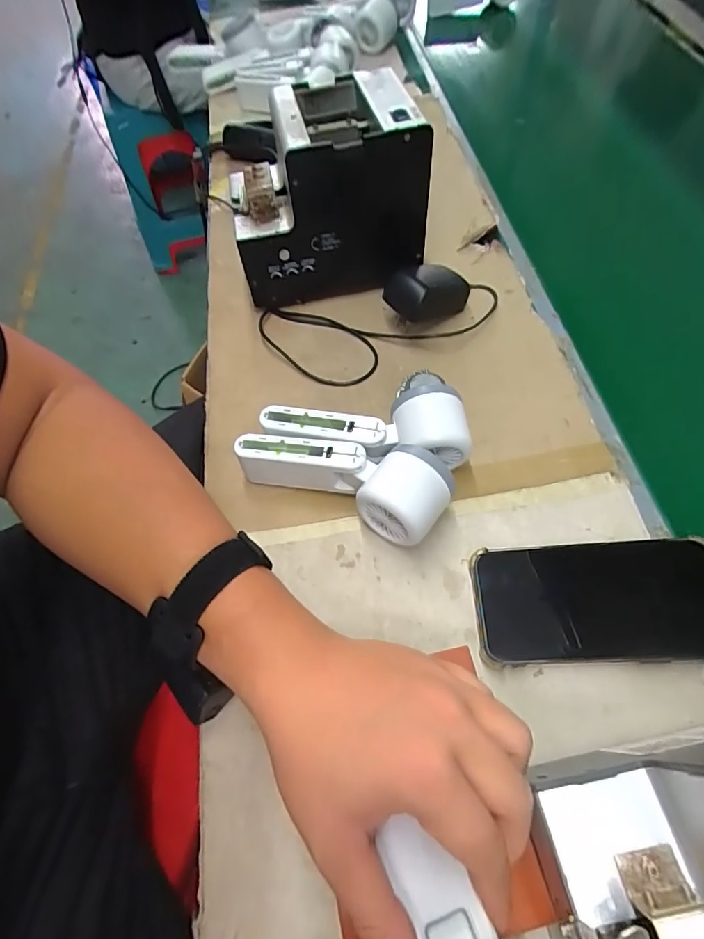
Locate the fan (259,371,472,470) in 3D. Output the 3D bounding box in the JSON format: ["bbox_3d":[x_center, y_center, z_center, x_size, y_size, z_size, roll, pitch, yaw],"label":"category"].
[{"bbox_3d":[0.010,-0.033,0.379,0.162,0.063,0.057,0,59,4],"label":"fan"}]

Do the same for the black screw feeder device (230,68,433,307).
[{"bbox_3d":[-0.030,-0.269,0.455,0.178,0.137,0.134,-14,59,-4],"label":"black screw feeder device"}]

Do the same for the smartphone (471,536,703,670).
[{"bbox_3d":[0.169,0.090,0.320,0.162,0.012,0.079,-6,62,8],"label":"smartphone"}]

